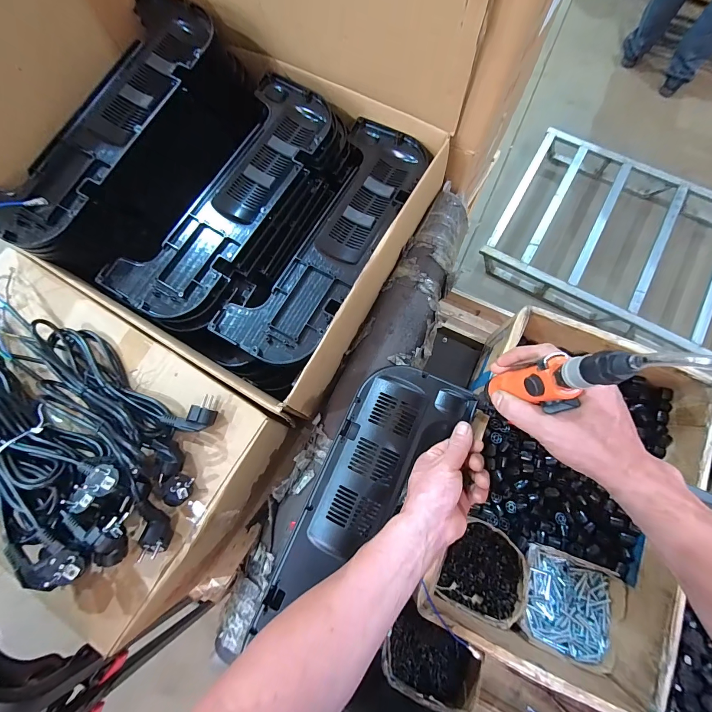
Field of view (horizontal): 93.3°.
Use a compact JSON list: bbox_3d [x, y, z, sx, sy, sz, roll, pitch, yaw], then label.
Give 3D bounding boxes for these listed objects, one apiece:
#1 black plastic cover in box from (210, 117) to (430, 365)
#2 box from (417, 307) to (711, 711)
[{"bbox_3d":[-0.040,-0.201,0.581,0.167,0.040,0.491,30,78,9],"label":"black plastic cover in box"},{"bbox_3d":[0.348,0.221,0.575,0.334,0.144,0.513,23,77,8],"label":"box"}]

